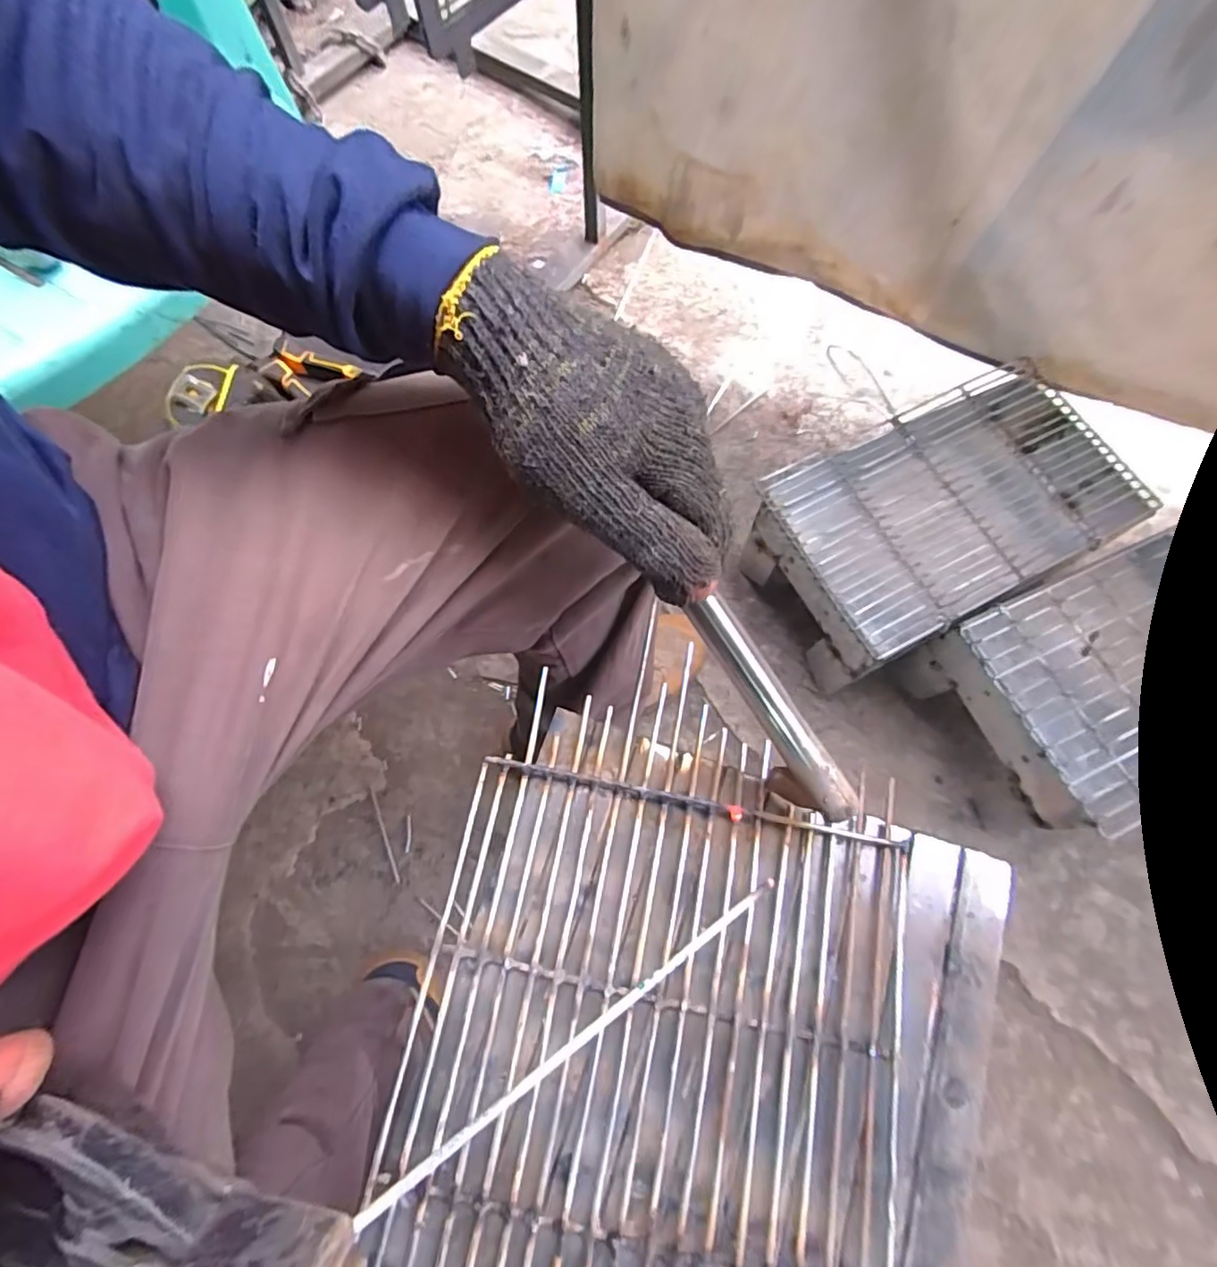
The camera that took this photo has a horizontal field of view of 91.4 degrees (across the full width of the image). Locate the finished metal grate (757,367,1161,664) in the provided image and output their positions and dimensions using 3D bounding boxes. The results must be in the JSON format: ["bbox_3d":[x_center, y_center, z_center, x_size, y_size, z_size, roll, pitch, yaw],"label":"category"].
[{"bbox_3d":[0.375,-0.143,0.643,0.370,0.022,0.221,-26,72,-8],"label":"finished metal grate"}]

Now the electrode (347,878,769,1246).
[{"bbox_3d":[0.001,0.150,0.233,0.195,0.004,0.004,-20,69,-32],"label":"electrode"}]

